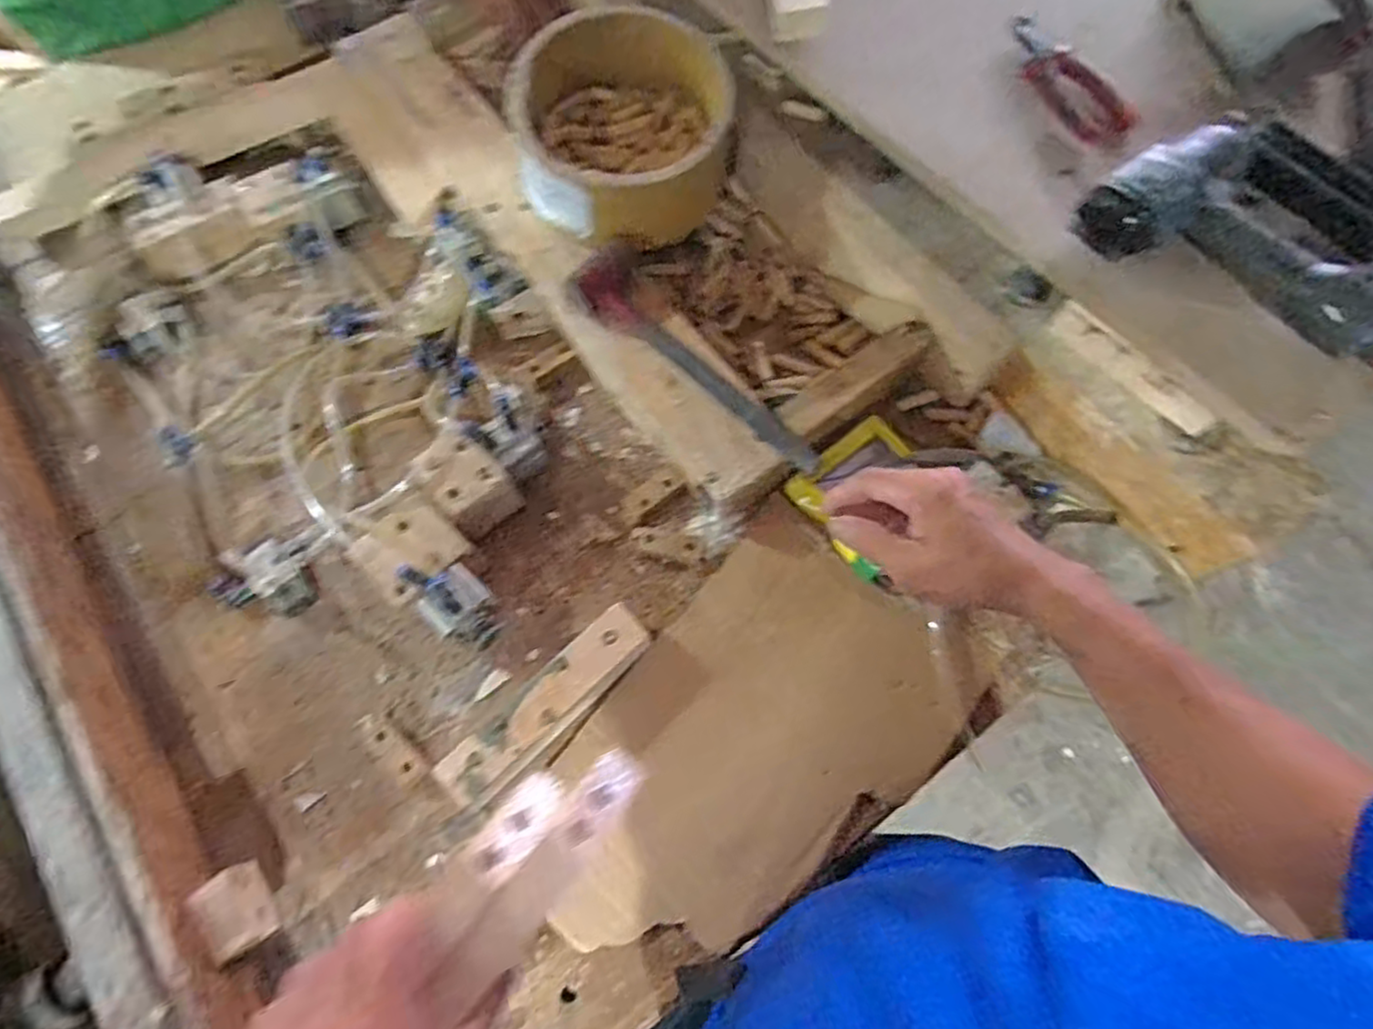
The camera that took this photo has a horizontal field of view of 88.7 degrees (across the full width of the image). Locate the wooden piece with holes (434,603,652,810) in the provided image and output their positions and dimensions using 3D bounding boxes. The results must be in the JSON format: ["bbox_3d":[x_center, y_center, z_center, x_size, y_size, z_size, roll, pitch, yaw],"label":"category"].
[{"bbox_3d":[-0.118,0.163,0.607,0.205,0.021,0.050,-42,73,-13],"label":"wooden piece with holes"}]

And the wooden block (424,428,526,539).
[{"bbox_3d":[-0.212,-0.025,0.697,0.069,0.073,0.088,-41,73,-12],"label":"wooden block"}]

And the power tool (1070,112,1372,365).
[{"bbox_3d":[0.494,-0.214,0.569,0.310,0.069,0.172,37,75,14],"label":"power tool"}]

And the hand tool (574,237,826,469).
[{"bbox_3d":[0.000,-0.145,0.689,0.080,0.036,0.315,-36,72,-11],"label":"hand tool"}]

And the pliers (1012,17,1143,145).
[{"bbox_3d":[0.368,-0.429,0.685,0.070,0.029,0.170,-22,70,-6],"label":"pliers"}]

